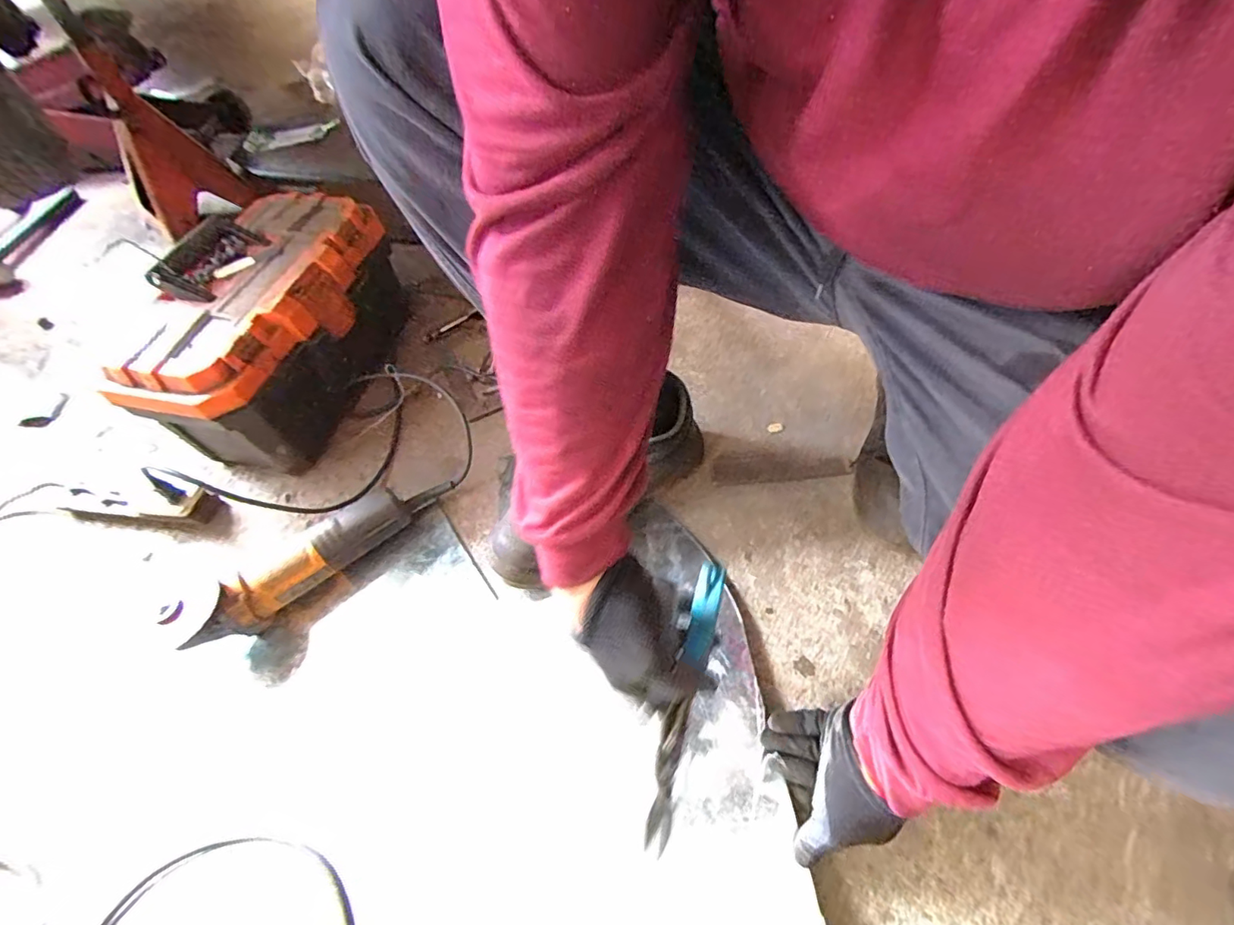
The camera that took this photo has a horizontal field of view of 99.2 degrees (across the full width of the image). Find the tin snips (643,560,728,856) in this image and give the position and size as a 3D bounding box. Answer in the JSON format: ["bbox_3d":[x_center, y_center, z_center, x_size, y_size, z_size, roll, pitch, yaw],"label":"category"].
[{"bbox_3d":[0.055,0.191,0.431,0.024,0.051,0.224,14,71,13],"label":"tin snips"}]

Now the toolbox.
[{"bbox_3d":[-0.461,-0.183,0.739,0.192,0.205,0.367,8,58,10],"label":"toolbox"}]

